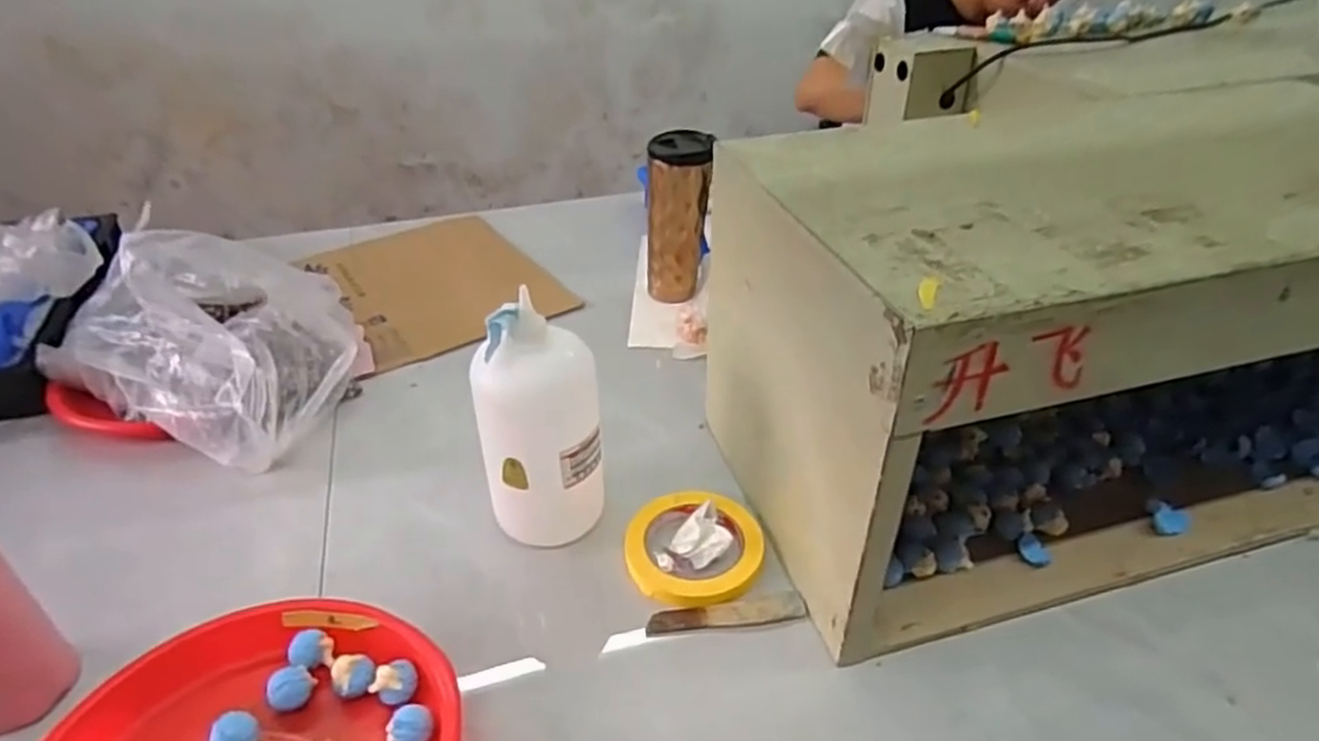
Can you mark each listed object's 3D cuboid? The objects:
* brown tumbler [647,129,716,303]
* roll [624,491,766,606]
[{"bbox_3d":[0.023,-0.175,0.883,0.076,0.185,0.079,3,37,6],"label":"brown tumbler"},{"bbox_3d":[0.028,0.141,0.601,0.108,0.011,0.102,0,36,0],"label":"roll"}]

